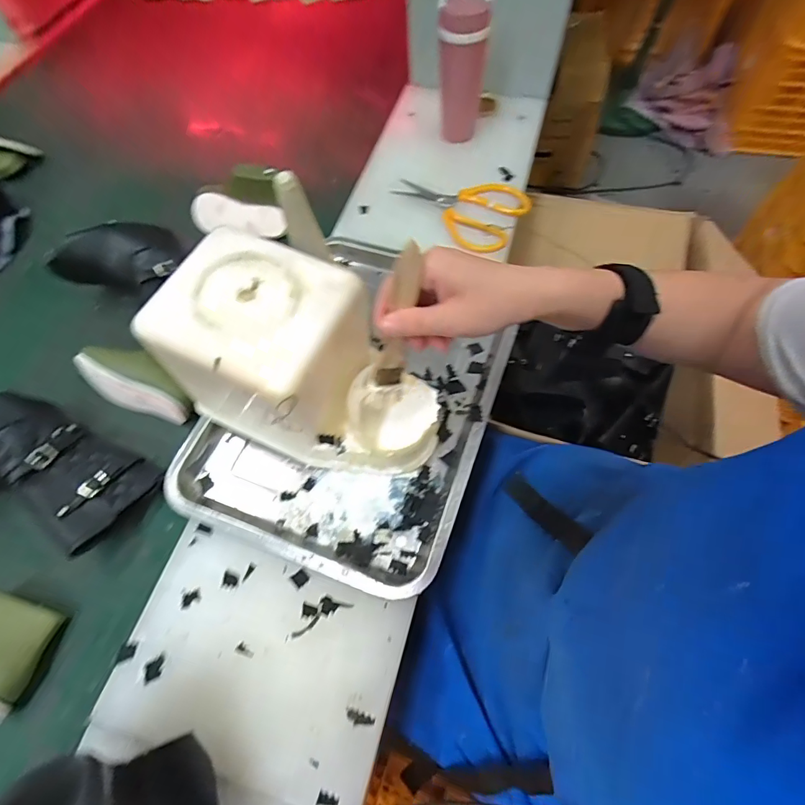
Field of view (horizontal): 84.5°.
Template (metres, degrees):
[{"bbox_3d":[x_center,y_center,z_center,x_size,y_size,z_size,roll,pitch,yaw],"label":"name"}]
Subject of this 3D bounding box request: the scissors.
[{"bbox_3d":[0.081,-0.288,0.639,0.187,0.017,0.128,33,69,17],"label":"scissors"}]

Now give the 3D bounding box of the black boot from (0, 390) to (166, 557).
[{"bbox_3d":[-0.403,0.081,0.476,0.218,0.083,0.158,19,66,11],"label":"black boot"}]

